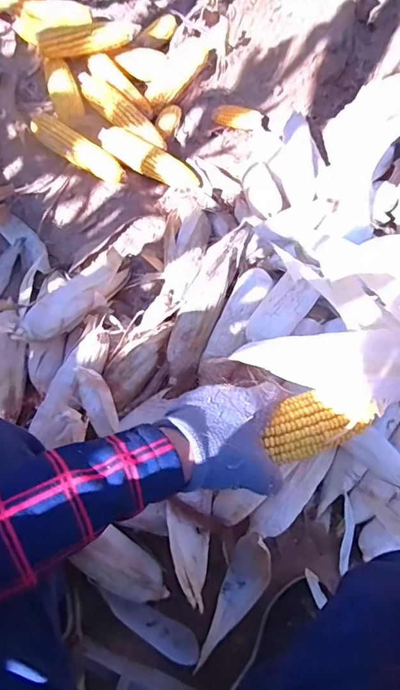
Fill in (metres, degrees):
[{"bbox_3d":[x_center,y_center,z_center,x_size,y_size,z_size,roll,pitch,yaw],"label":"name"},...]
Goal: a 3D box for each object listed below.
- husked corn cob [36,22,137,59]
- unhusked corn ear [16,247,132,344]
[{"bbox_3d":[-0.199,-0.570,0.846,0.195,0.048,0.043,-25,76,-21],"label":"husked corn cob"},{"bbox_3d":[-0.184,-0.076,0.705,0.072,0.051,0.218,38,57,10],"label":"unhusked corn ear"}]

